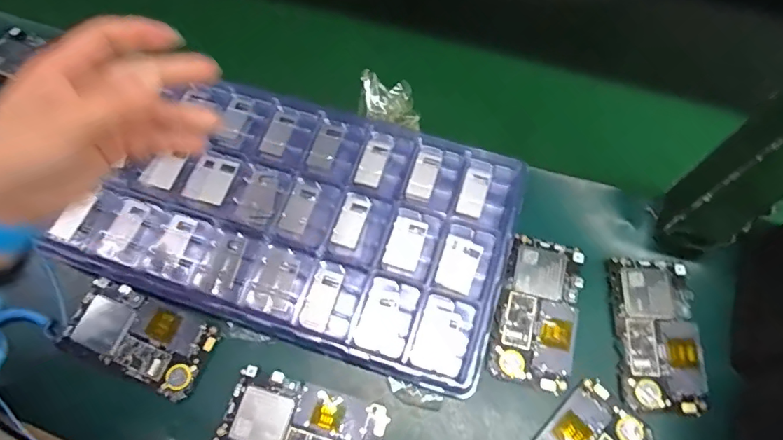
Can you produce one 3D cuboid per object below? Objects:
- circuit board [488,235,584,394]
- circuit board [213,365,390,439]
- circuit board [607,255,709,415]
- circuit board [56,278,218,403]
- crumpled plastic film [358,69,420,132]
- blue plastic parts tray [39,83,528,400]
[{"bbox_3d":[0.126,0.077,0.431,0.064,0.012,0.122,14,66,7],"label":"circuit board"},{"bbox_3d":[-0.070,0.163,0.398,0.122,0.007,0.061,18,67,8],"label":"circuit board"},{"bbox_3d":[0.221,0.094,0.422,0.068,0.012,0.123,2,66,2],"label":"circuit board"},{"bbox_3d":[-0.213,0.098,0.426,0.119,0.012,0.062,22,68,10],"label":"circuit board"},{"bbox_3d":[-0.006,-0.114,0.495,0.082,0.031,0.044,33,70,14],"label":"crumpled plastic film"},{"bbox_3d":[-0.077,-0.004,0.443,0.360,0.035,0.207,16,67,8],"label":"blue plastic parts tray"}]

